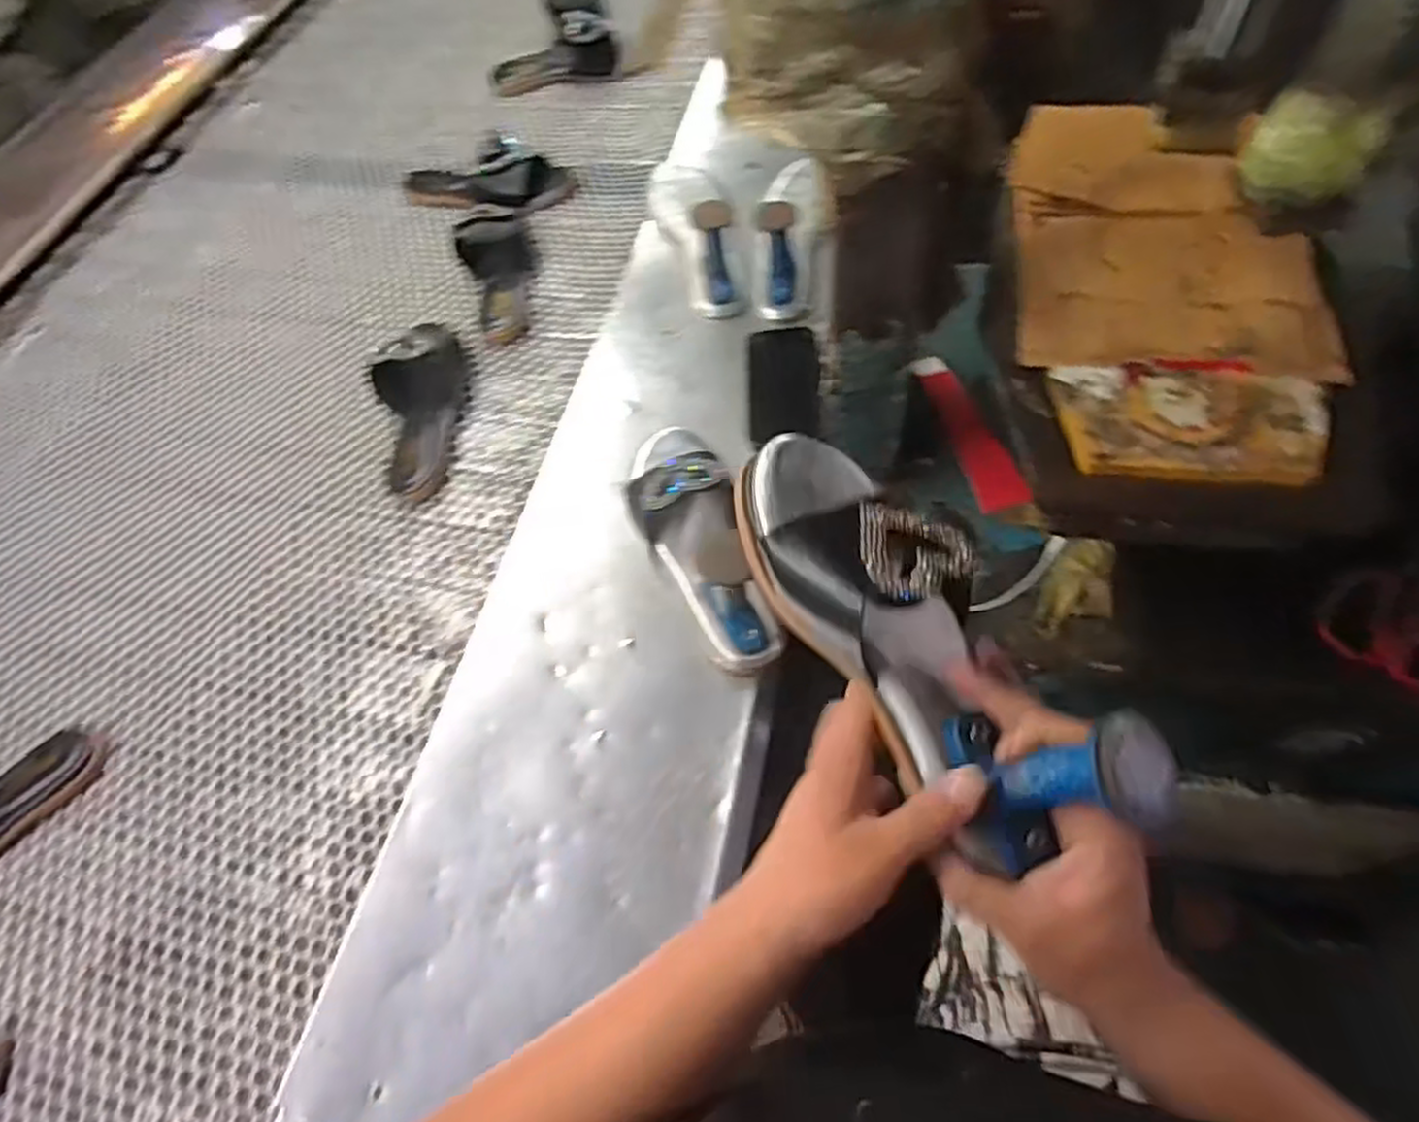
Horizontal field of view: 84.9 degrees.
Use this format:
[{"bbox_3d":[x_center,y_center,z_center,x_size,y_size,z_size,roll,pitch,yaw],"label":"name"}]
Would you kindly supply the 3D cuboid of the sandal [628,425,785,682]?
[{"bbox_3d":[-0.009,-0.020,0.642,0.086,0.073,0.247,-21,59,-5],"label":"sandal"}]

